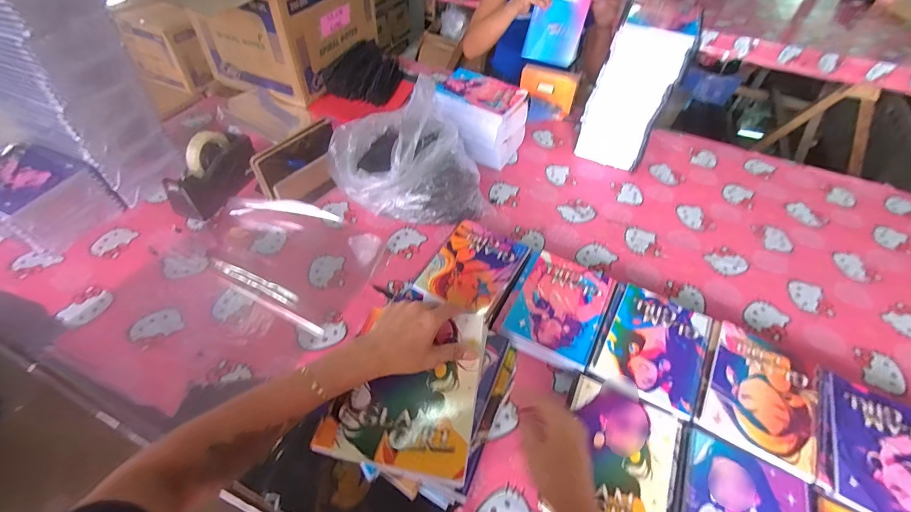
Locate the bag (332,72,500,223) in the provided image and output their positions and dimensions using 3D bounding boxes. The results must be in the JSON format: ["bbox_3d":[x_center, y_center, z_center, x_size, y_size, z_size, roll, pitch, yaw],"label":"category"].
[{"bbox_3d":[-0.098,-0.222,0.839,0.304,0.229,0.260,-9,50,-11],"label":"bag"}]

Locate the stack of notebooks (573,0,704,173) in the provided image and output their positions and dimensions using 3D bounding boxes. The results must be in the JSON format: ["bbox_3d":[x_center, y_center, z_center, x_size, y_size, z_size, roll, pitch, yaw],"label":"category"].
[{"bbox_3d":[0.440,-0.411,0.972,0.176,0.327,0.208,25,52,17],"label":"stack of notebooks"}]

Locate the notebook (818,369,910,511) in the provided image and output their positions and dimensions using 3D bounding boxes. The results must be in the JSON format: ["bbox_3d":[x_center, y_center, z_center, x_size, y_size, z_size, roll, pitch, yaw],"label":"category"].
[{"bbox_3d":[0.602,0.276,0.555,0.161,0.009,0.198,26,54,17],"label":"notebook"}]

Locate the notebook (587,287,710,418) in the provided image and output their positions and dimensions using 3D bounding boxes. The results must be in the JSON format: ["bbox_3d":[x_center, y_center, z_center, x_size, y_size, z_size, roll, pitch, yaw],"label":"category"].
[{"bbox_3d":[0.327,0.145,0.653,0.154,0.004,0.208,27,54,18],"label":"notebook"}]

